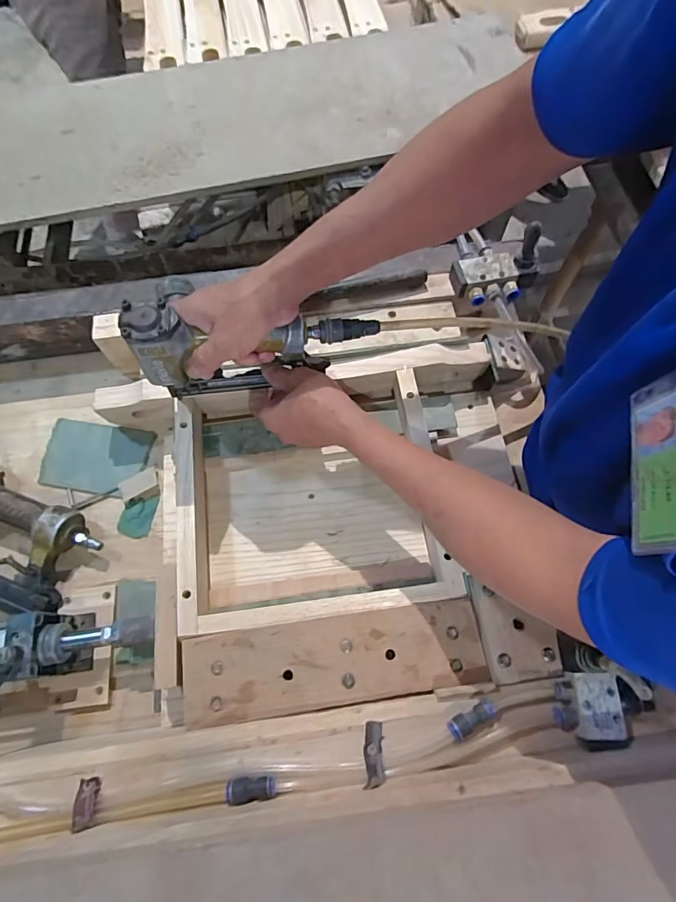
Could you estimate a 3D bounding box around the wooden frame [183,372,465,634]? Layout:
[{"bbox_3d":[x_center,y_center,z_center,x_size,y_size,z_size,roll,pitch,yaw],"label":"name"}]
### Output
[{"bbox_3d":[-0.033,0.051,0.526,0.290,0.052,0.266,-7,67,-2],"label":"wooden frame"}]

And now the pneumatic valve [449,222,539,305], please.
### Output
[{"bbox_3d":[0.195,-0.223,0.568,0.099,0.048,0.074,-12,68,-4],"label":"pneumatic valve"}]

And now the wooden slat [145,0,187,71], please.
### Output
[{"bbox_3d":[-0.328,-0.824,0.851,0.070,0.023,0.373,-10,67,-4],"label":"wooden slat"}]

